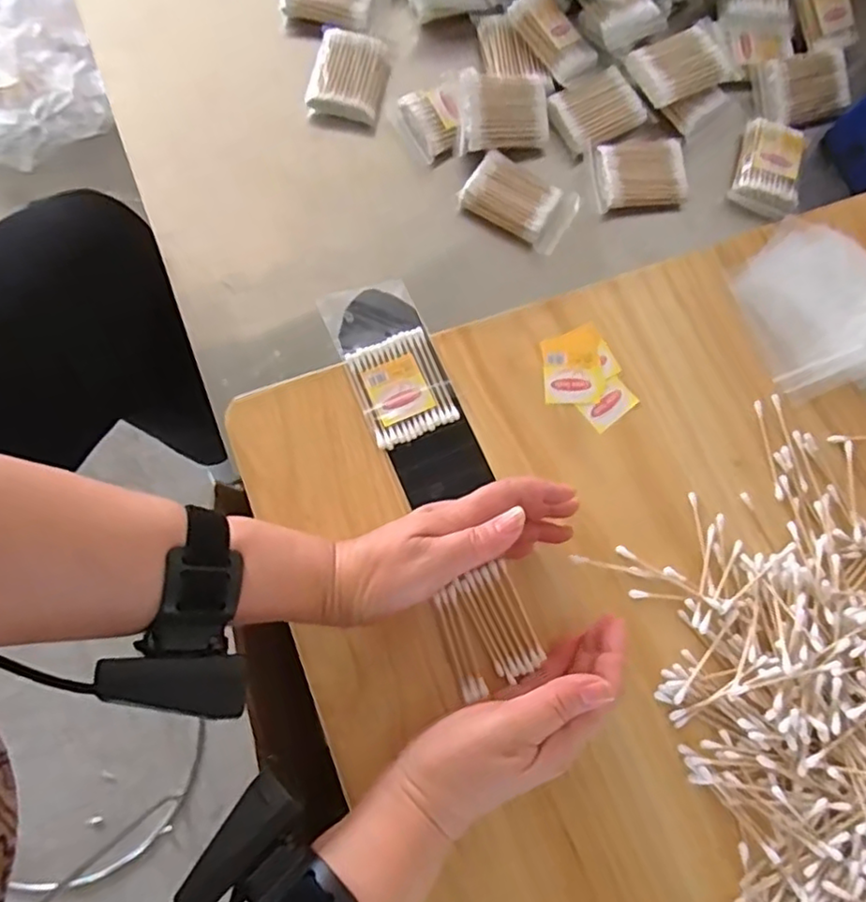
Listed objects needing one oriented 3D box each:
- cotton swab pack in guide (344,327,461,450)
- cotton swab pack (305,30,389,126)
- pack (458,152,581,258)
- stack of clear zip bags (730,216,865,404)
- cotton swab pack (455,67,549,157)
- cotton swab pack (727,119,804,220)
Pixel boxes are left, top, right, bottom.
[{"bbox_3d":[-0.022,-0.044,0.448,0.059,0.009,0.073,-21,79,-9],"label":"cotton swab pack in guide"},{"bbox_3d":[-0.072,-0.323,0.553,0.060,0.016,0.076,10,76,2],"label":"cotton swab pack"},{"bbox_3d":[0.073,-0.209,0.538,0.089,0.022,0.055,30,76,3],"label":"pack"},{"bbox_3d":[0.302,-0.107,0.478,0.131,0.016,0.140,-17,79,-8],"label":"stack of clear zip bags"},{"bbox_3d":[0.058,-0.286,0.538,0.079,0.028,0.060,-3,77,-5],"label":"cotton swab pack"},{"bbox_3d":[0.293,-0.246,0.559,0.053,0.018,0.081,20,76,0],"label":"cotton swab pack"}]

